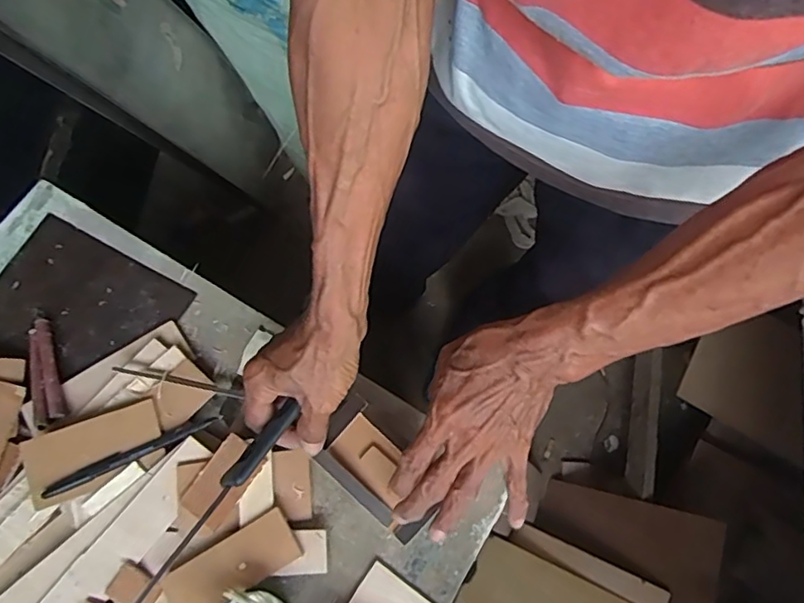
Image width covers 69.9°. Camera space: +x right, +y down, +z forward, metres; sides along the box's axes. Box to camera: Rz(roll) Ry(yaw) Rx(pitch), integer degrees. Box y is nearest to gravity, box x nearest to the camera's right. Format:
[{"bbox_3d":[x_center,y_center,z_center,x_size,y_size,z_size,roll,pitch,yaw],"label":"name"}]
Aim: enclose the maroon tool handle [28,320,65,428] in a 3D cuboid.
[{"bbox_3d":[-0.329,0.064,0.530,0.026,0.013,0.105,-18,72,-5],"label":"maroon tool handle"}]

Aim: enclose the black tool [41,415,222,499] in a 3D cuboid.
[{"bbox_3d":[-0.234,0.132,0.497,0.149,0.009,0.014,-25,73,-8],"label":"black tool"}]

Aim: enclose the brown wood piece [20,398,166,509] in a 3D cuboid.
[{"bbox_3d":[-0.266,0.130,0.498,0.108,0.007,0.060,-19,80,-13],"label":"brown wood piece"}]

